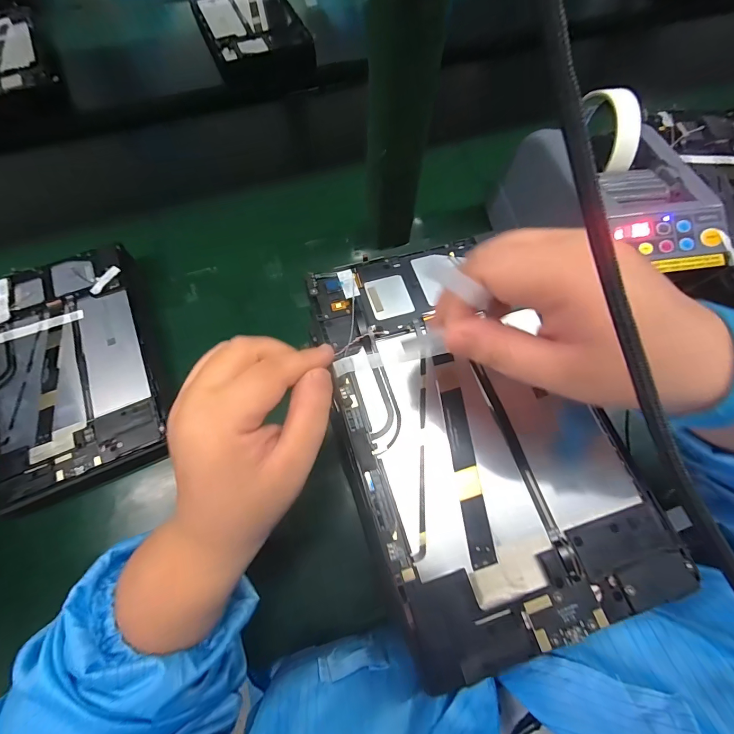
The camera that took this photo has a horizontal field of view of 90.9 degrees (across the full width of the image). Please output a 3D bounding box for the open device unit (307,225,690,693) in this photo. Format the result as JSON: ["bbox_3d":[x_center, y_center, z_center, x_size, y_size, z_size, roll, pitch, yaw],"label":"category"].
[{"bbox_3d":[0.057,0.024,0.213,0.146,0.006,0.232,-18,69,-8],"label":"open device unit"}]

